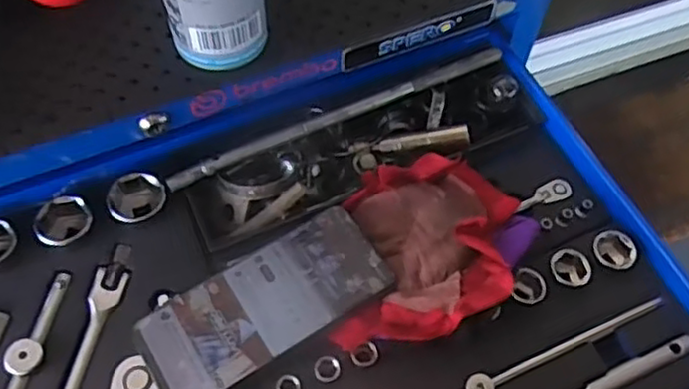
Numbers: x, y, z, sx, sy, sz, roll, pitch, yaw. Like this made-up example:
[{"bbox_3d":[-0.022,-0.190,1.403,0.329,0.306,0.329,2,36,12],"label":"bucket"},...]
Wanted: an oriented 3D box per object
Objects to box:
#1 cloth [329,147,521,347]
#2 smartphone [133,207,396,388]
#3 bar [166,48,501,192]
[{"bbox_3d":[0.060,0.031,0.483,0.117,0.035,0.144,3,58,-1],"label":"cloth"},{"bbox_3d":[-0.052,0.072,0.461,0.163,0.007,0.076,-31,62,-15],"label":"smartphone"},{"bbox_3d":[-0.001,-0.061,0.531,0.275,0.015,0.012,-21,61,-15],"label":"bar"}]

